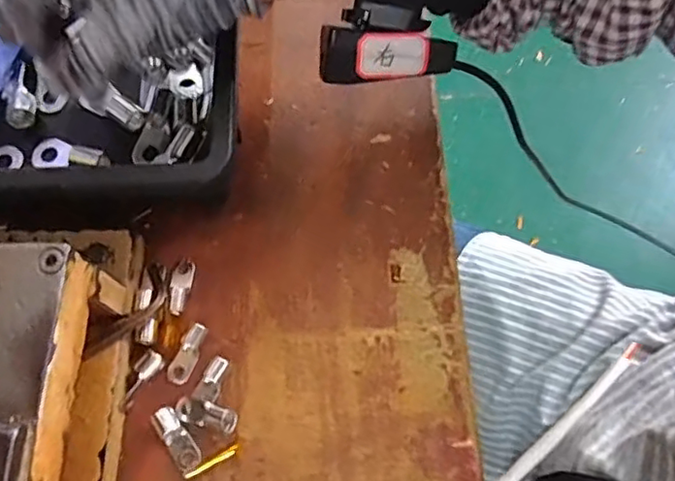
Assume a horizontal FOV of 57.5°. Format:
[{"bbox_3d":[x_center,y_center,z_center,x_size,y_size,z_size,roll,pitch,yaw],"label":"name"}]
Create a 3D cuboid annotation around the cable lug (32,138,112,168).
[{"bbox_3d":[-0.158,-0.050,0.364,0.049,0.012,0.018,8,68,23],"label":"cable lug"}]

